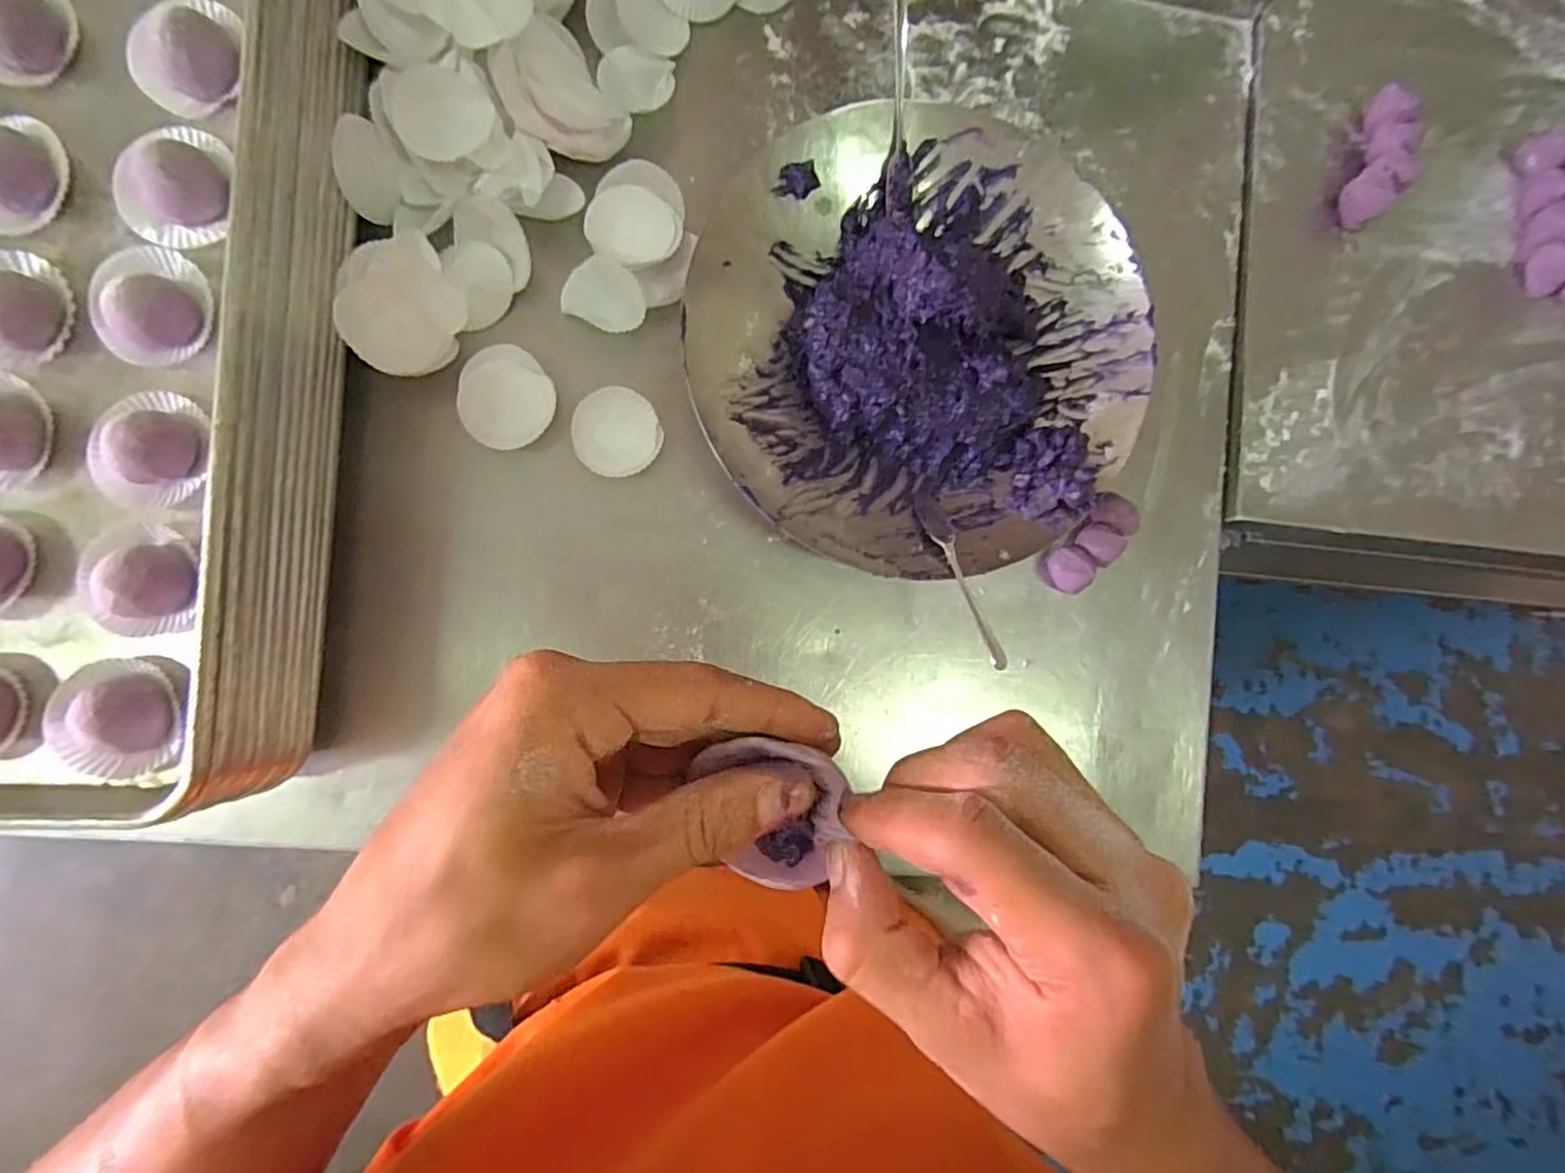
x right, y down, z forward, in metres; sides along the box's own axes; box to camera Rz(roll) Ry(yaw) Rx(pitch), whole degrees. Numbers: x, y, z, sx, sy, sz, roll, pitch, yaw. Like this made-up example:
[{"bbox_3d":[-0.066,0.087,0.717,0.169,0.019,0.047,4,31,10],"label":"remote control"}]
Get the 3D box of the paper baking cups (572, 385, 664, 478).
[{"bbox_3d":[-0.114,-0.106,0.461,0.058,0.013,0.056,0,88,-5],"label":"paper baking cups"}]

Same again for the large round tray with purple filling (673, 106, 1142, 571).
[{"bbox_3d":[0.092,-0.163,0.469,0.299,0.075,0.301,0,88,-5],"label":"large round tray with purple filling"}]

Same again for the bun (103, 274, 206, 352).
[{"bbox_3d":[-0.322,-0.141,0.347,0.036,0.026,0.035,0,88,-7],"label":"bun"}]

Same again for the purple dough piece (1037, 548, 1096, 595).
[{"bbox_3d":[0.212,-0.012,0.498,0.030,0.028,0.033,0,88,-5],"label":"purple dough piece"}]

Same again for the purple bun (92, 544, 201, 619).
[{"bbox_3d":[-0.326,-0.001,0.343,0.035,0.025,0.031,-27,92,-7],"label":"purple bun"}]

